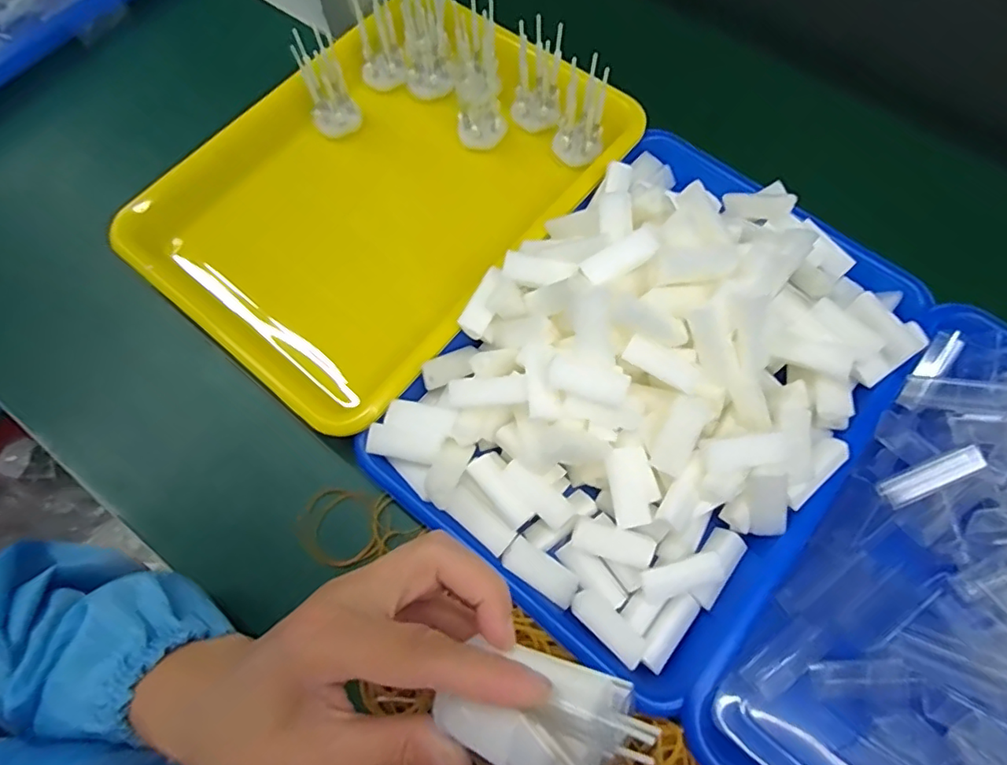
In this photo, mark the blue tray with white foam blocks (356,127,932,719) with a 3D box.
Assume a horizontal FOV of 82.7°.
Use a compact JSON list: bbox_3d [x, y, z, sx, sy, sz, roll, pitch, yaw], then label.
[{"bbox_3d":[0.103,-0.014,0.347,0.232,0.077,0.326,37,74,14],"label":"blue tray with white foam blocks"}]

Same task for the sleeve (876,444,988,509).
[{"bbox_3d":[0.251,0.055,0.335,0.056,0.005,0.016,-30,69,12],"label":"sleeve"}]

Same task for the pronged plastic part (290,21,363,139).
[{"bbox_3d":[-0.135,-0.223,0.430,0.034,0.072,0.022,-27,27,-9],"label":"pronged plastic part"}]

